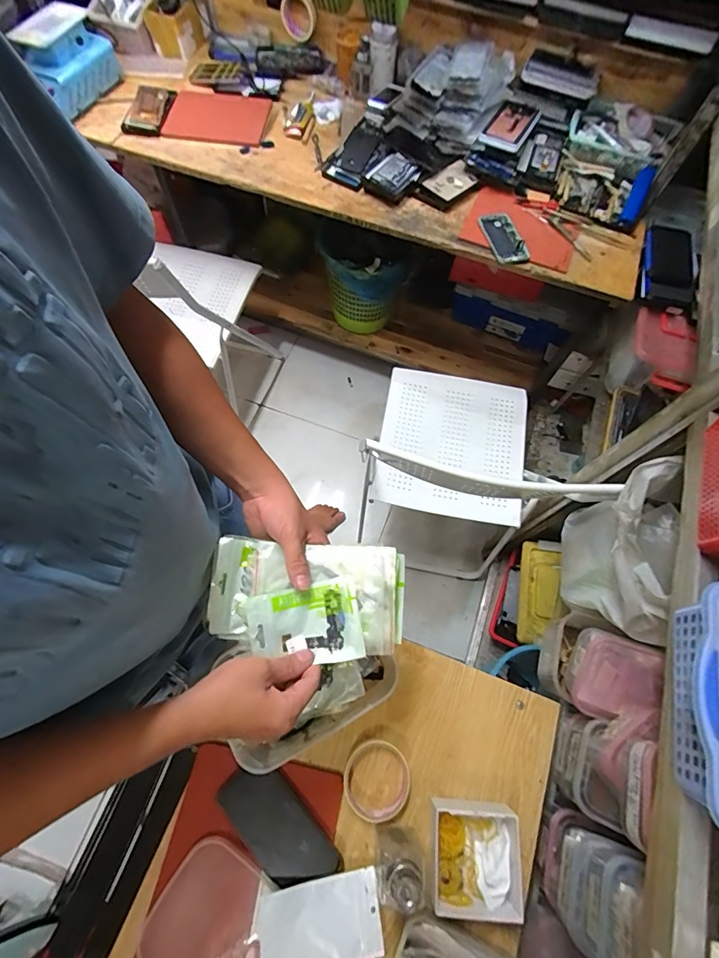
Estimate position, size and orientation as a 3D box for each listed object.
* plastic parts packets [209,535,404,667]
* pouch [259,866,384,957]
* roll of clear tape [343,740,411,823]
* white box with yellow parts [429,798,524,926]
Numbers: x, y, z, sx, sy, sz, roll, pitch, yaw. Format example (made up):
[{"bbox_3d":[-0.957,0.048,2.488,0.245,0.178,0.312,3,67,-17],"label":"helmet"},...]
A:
[{"bbox_3d":[-0.056,0.131,0.459,0.205,0.024,0.117,4,67,-1],"label":"plastic parts packets"},{"bbox_3d":[-0.043,0.521,0.488,0.137,0.007,0.078,-1,56,-14],"label":"pouch"},{"bbox_3d":[0.022,0.402,0.559,0.083,0.026,0.089,1,68,-2],"label":"roll of clear tape"},{"bbox_3d":[0.142,0.463,0.516,0.112,0.042,0.110,5,67,0],"label":"white box with yellow parts"}]

